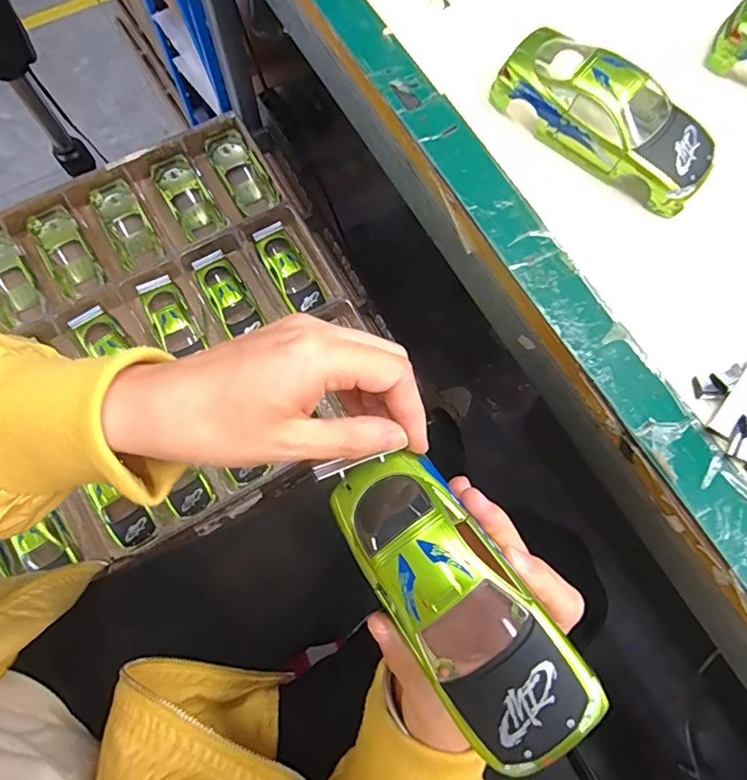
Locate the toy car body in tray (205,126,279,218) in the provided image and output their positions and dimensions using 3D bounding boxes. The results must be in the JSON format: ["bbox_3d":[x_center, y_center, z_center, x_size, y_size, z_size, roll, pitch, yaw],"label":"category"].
[{"bbox_3d":[-0.177,-0.287,0.682,0.062,0.037,0.138,-28,75,-11],"label":"toy car body in tray"}]

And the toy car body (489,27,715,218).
[{"bbox_3d":[0.132,-0.156,0.279,0.124,0.039,0.052,38,74,9],"label":"toy car body"}]

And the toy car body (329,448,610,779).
[{"bbox_3d":[0.030,0.079,0.195,0.048,0.022,0.124,-33,67,-12],"label":"toy car body"}]

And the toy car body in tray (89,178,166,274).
[{"bbox_3d":[-0.320,-0.209,0.656,0.052,0.033,0.123,-30,76,-11],"label":"toy car body in tray"}]

